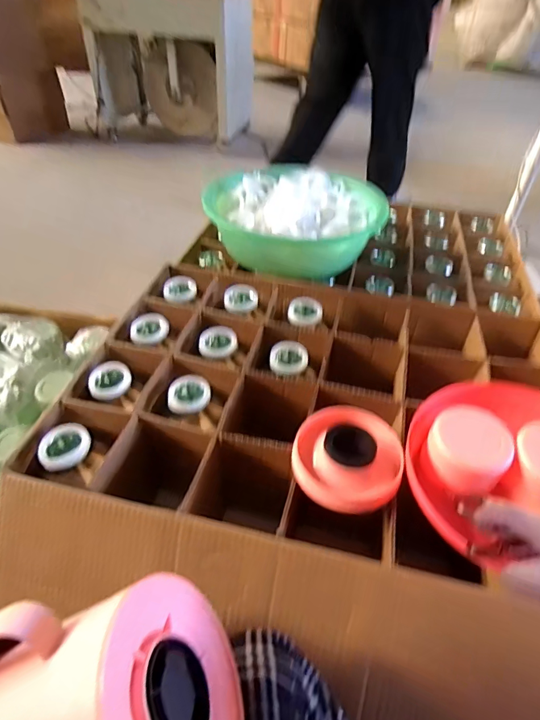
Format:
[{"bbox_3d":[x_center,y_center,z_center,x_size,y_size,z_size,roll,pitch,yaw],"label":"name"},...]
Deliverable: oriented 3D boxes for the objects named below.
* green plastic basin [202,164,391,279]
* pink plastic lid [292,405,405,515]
[{"bbox_3d":[0.047,-0.276,0.876,0.305,0.130,0.342,35,52,29],"label":"green plastic basin"},{"bbox_3d":[0.090,0.108,0.491,0.120,0.028,0.122,13,65,11],"label":"pink plastic lid"}]

